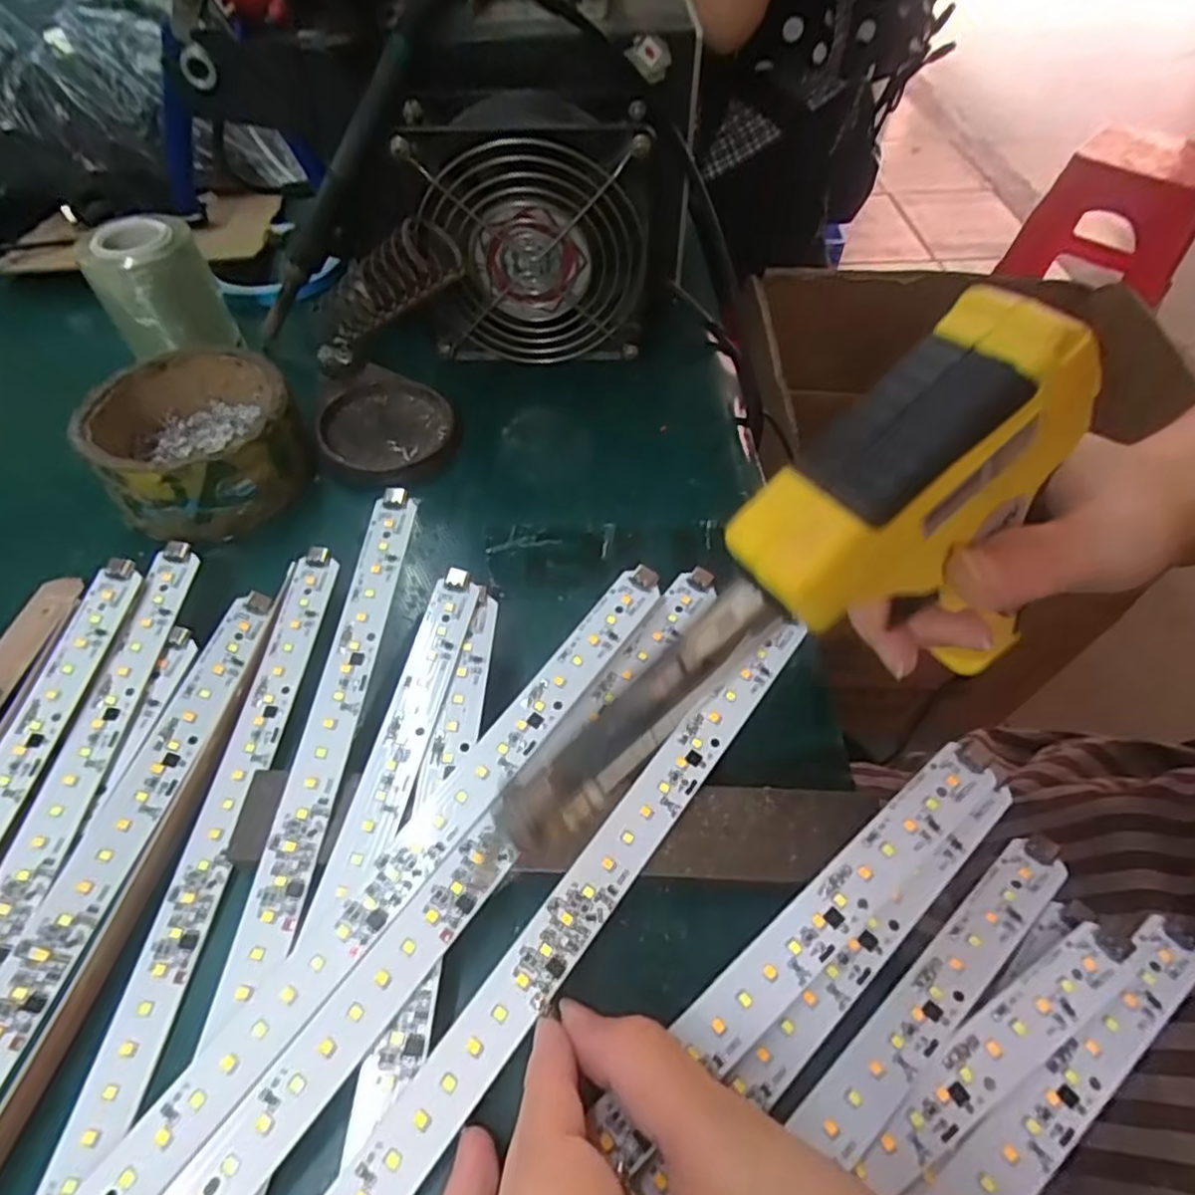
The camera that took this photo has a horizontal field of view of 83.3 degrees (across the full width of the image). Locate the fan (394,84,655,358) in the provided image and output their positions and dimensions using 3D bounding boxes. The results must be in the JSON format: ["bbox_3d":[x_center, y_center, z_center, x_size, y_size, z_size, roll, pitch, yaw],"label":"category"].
[{"bbox_3d":[-0.028,-0.177,0.337,0.117,0.113,0.045,0,54,-1],"label":"fan"}]

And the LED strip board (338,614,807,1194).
[{"bbox_3d":[-0.014,0.104,0.194,0.016,0.008,0.277,33,63,21],"label":"LED strip board"}]

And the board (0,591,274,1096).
[{"bbox_3d":[-0.171,0.115,0.196,0.023,0.009,0.278,10,55,6],"label":"board"}]

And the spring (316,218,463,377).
[{"bbox_3d":[-0.107,-0.142,0.322,0.093,0.028,0.025,-29,50,25],"label":"spring"}]

